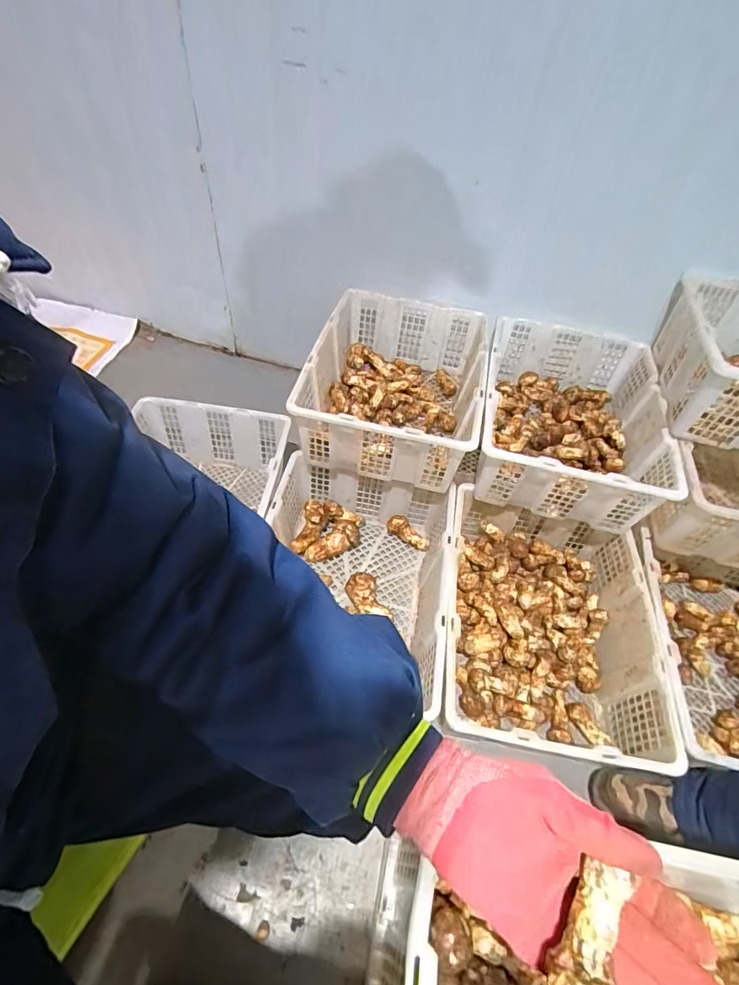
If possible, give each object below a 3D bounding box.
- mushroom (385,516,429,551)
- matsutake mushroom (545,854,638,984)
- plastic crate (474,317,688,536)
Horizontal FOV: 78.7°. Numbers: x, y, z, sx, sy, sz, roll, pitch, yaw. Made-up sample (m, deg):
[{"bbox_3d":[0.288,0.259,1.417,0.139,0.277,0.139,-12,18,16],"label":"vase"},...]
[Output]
[{"bbox_3d":[0.088,0.092,1.003,0.106,0.038,0.033,37,56,3],"label":"mushroom"},{"bbox_3d":[0.114,0.234,0.234,0.026,0.020,0.068,26,57,14],"label":"matsutake mushroom"},{"bbox_3d":[0.413,-0.164,0.968,0.346,0.161,0.483,13,52,4],"label":"plastic crate"}]

